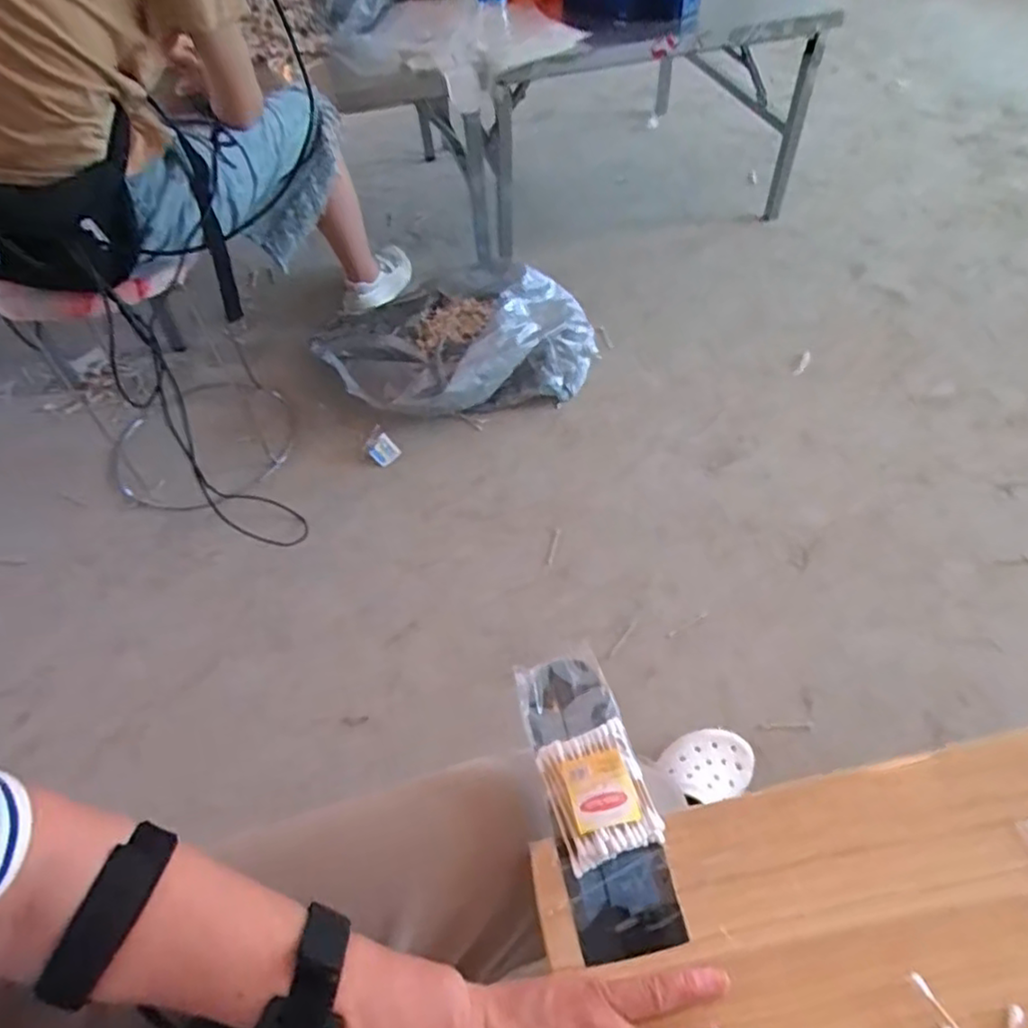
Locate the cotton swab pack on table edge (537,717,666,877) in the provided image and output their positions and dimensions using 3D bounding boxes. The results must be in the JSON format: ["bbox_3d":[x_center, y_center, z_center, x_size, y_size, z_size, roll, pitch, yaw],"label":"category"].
[{"bbox_3d":[0.053,0.174,0.418,0.059,0.021,0.075,-15,53,-8],"label":"cotton swab pack on table edge"}]

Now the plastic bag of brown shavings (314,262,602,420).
[{"bbox_3d":[-0.126,-0.357,1.416,0.583,0.158,0.355,-7,52,-2],"label":"plastic bag of brown shavings"}]

